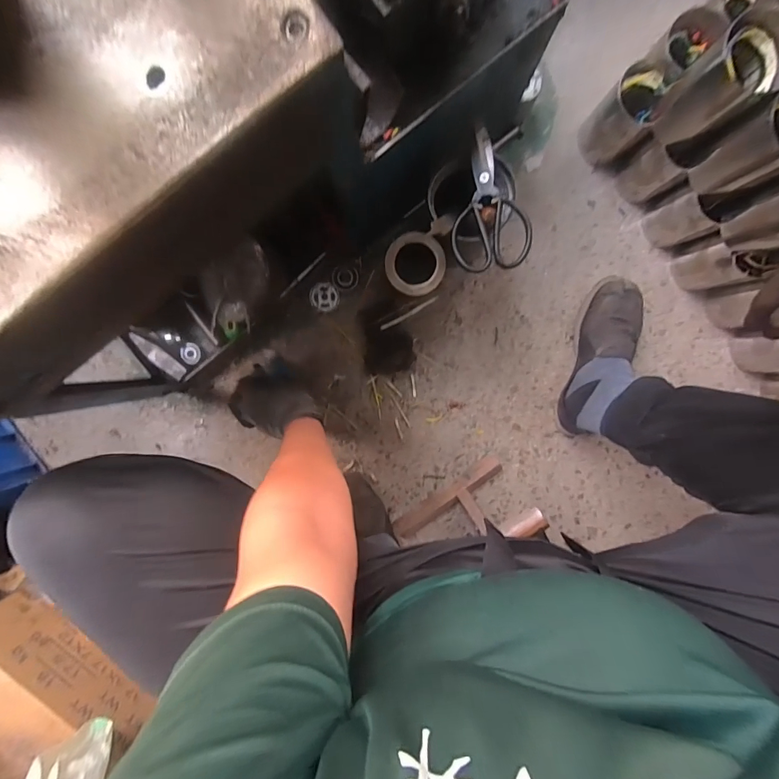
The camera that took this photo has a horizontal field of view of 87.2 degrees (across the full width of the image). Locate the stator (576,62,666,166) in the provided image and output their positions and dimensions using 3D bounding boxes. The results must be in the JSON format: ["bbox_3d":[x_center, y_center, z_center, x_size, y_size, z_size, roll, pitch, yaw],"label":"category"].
[{"bbox_3d":[0.371,-0.435,0.651,0.083,0.125,0.088,0,94,0],"label":"stator"}]

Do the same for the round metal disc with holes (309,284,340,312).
[{"bbox_3d":[-0.116,-0.164,0.728,0.050,0.004,0.048,-1,94,0],"label":"round metal disc with holes"}]

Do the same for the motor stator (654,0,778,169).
[{"bbox_3d":[0.433,-0.387,0.533,0.094,0.145,0.105,-43,92,4],"label":"motor stator"}]

